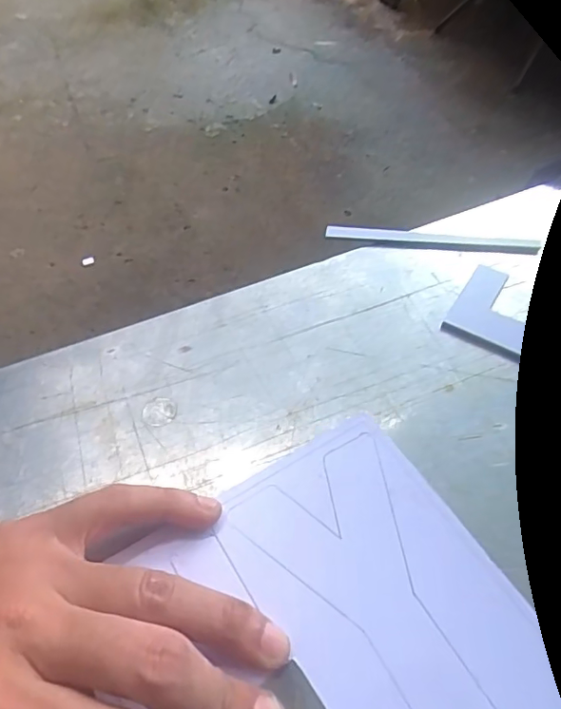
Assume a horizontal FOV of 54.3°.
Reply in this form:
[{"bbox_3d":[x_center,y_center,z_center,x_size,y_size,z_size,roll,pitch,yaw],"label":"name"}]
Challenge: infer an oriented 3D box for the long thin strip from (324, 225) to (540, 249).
[{"bbox_3d":[0.084,-0.066,0.309,0.115,0.008,0.007,5,54,8],"label":"long thin strip"}]

